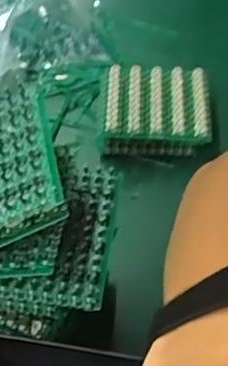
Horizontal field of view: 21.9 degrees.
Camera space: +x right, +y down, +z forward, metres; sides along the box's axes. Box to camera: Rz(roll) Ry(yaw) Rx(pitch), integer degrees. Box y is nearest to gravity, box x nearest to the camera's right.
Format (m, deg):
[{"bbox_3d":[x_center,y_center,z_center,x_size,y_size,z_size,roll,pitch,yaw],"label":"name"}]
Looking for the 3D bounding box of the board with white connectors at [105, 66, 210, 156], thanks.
[{"bbox_3d":[0.037,-0.063,0.503,0.085,0.035,0.079,1,54,4],"label":"board with white connectors"}]

